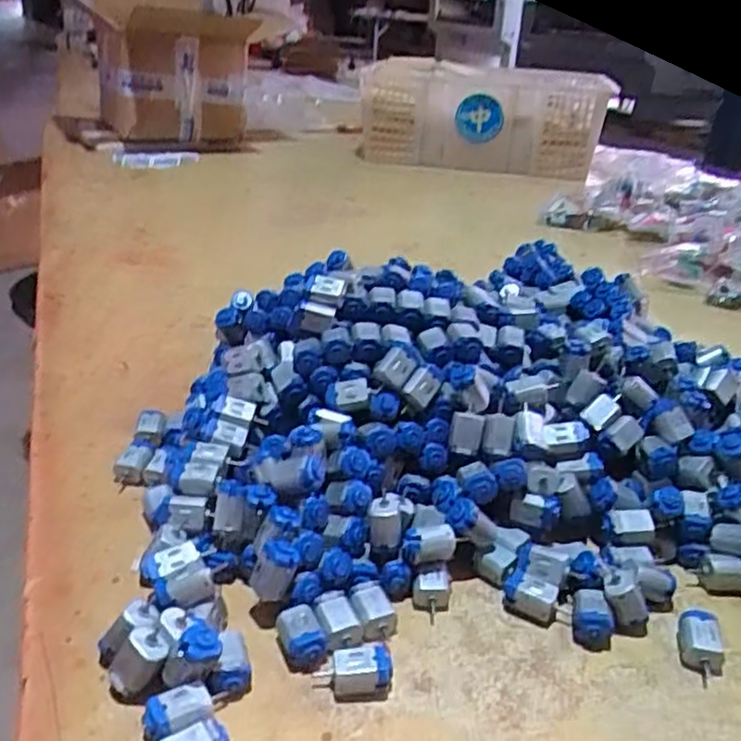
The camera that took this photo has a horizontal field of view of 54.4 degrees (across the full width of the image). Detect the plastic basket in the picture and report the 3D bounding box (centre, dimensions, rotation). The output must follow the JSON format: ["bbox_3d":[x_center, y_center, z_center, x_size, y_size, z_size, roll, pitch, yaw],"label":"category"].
[{"bbox_3d":[0.223,-0.521,1.487,0.478,0.177,0.289,4,27,1],"label":"plastic basket"}]

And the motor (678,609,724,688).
[{"bbox_3d":[0.167,0.138,0.363,0.019,0.018,0.031,9,27,10],"label":"motor"}]

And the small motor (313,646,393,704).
[{"bbox_3d":[-0.008,0.142,0.335,0.035,0.019,0.018,1,27,-6],"label":"small motor"}]

